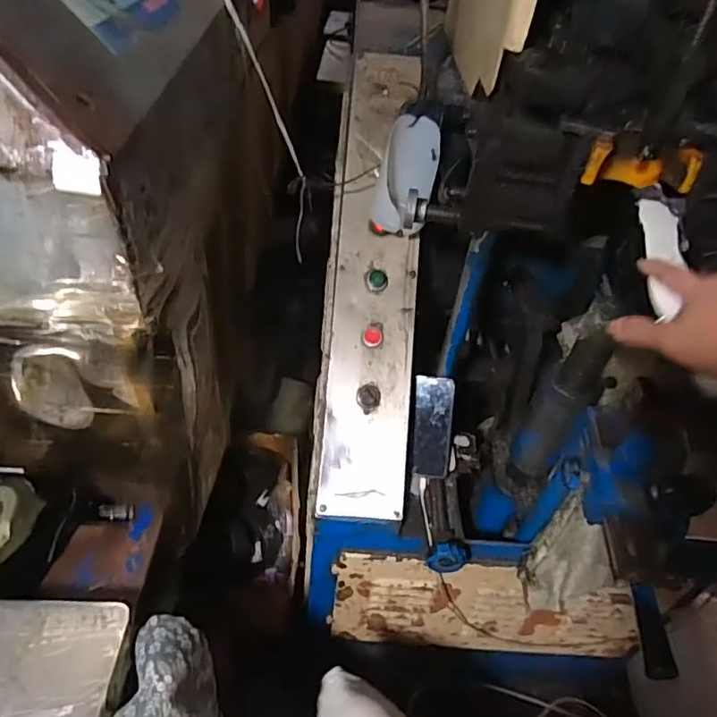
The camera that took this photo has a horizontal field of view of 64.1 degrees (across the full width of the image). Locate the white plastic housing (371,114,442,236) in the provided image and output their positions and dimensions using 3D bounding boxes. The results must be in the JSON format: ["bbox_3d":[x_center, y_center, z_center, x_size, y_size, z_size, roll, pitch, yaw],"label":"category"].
[{"bbox_3d":[0.072,-0.261,0.826,0.076,0.161,0.072,21,15,15],"label":"white plastic housing"}]

